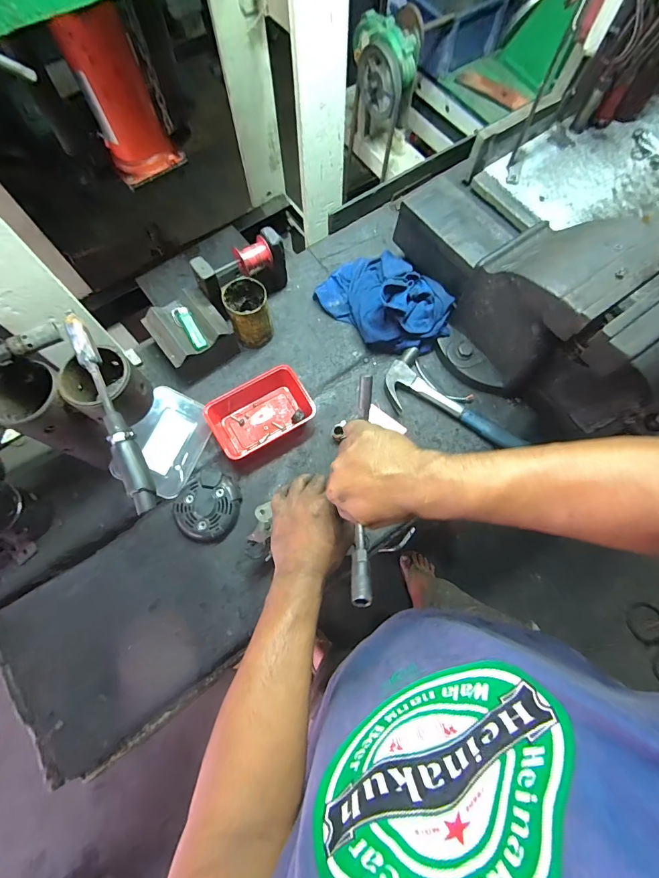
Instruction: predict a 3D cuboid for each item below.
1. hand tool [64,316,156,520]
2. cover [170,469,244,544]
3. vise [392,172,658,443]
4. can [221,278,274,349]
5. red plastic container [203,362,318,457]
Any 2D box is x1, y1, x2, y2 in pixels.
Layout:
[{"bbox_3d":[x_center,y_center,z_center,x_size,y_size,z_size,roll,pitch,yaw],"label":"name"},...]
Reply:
[{"bbox_3d":[-0.264,-0.036,0.463,0.029,0.028,0.264,-25,74,-8],"label":"hand tool"},{"bbox_3d":[-0.206,0.119,0.663,0.116,0.040,0.105,-43,77,-13],"label":"cover"},{"bbox_3d":[0.316,-0.245,0.629,0.208,0.250,0.525,-42,77,-13],"label":"vise"},{"bbox_3d":[-0.149,-0.234,0.720,0.074,0.118,0.077,0,72,0],"label":"can"},{"bbox_3d":[-0.125,-0.049,0.692,0.172,0.061,0.118,-30,74,-10],"label":"red plastic container"}]

